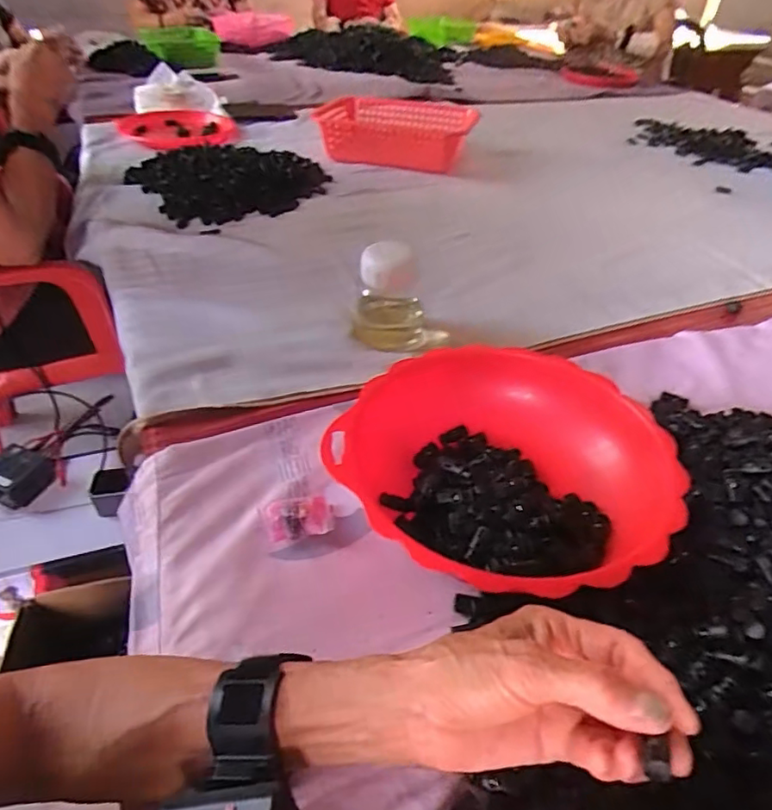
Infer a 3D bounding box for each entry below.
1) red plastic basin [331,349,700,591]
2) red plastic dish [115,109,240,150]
[{"bbox_3d":[0.088,0.050,0.446,0.232,0.063,0.237,2,40,-2],"label":"red plastic basin"},{"bbox_3d":[-0.421,-0.560,1.157,0.225,0.033,0.284,-13,43,-19],"label":"red plastic dish"}]

